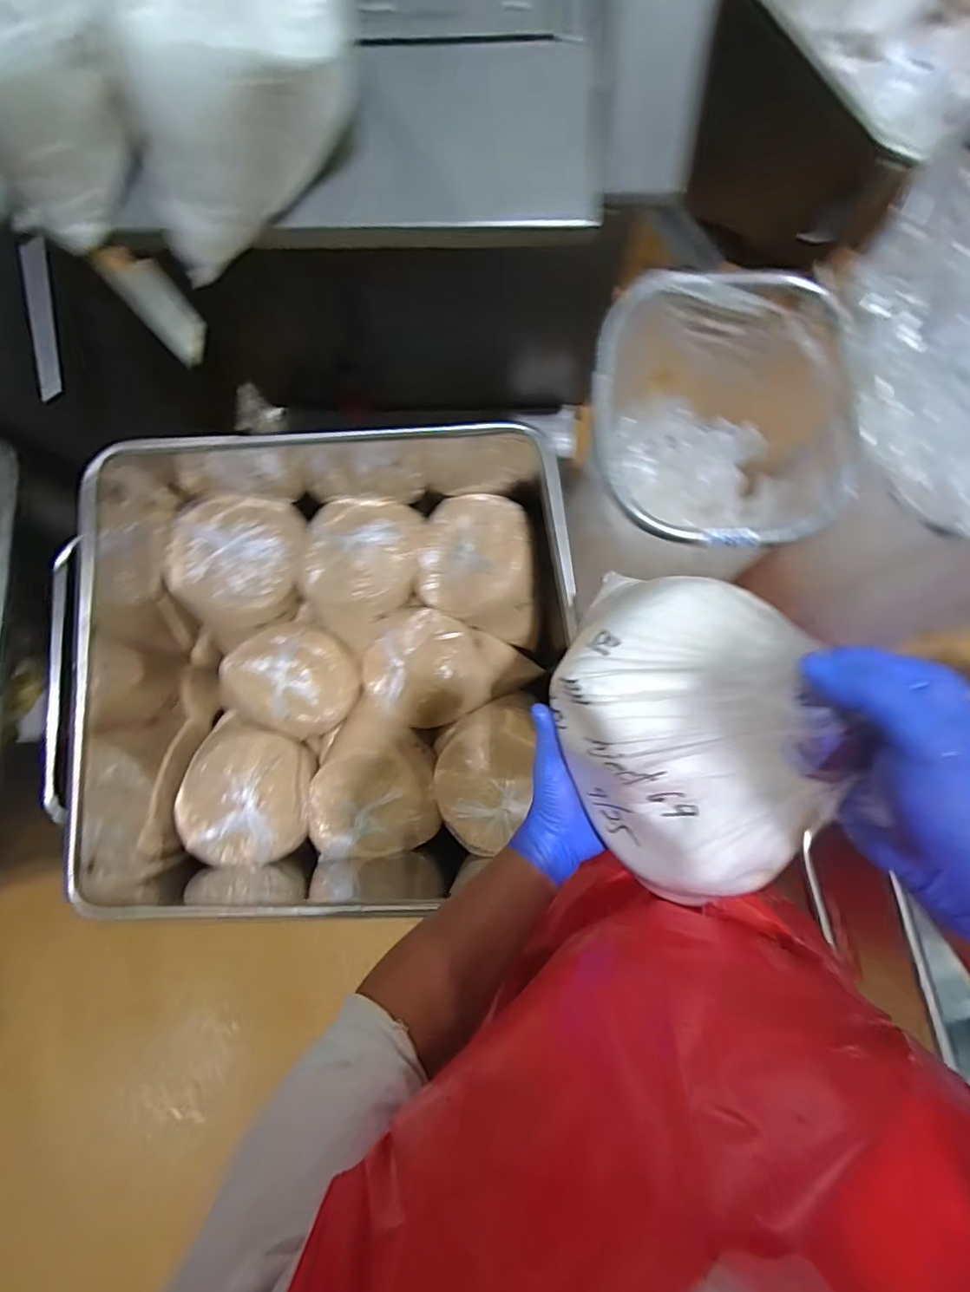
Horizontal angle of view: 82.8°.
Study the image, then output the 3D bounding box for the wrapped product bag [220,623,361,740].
[{"bbox_3d":[-0.362,0.057,1.037,0.229,0.109,0.197,21,84,4],"label":"wrapped product bag"}]

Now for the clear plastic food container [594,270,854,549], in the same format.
[{"bbox_3d":[0.287,-0.273,0.741,0.315,0.217,0.330,18,84,4],"label":"clear plastic food container"}]

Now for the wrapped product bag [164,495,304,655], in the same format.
[{"bbox_3d":[-0.443,-0.139,1.033,0.219,0.153,0.263,2,83,2],"label":"wrapped product bag"}]

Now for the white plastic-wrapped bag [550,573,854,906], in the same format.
[{"bbox_3d":[0.140,0.057,0.383,0.144,0.137,0.223,-21,83,-1],"label":"white plastic-wrapped bag"}]

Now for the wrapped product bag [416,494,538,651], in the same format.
[{"bbox_3d":[-0.004,-0.144,1.025,0.247,0.139,0.235,11,84,3],"label":"wrapped product bag"}]

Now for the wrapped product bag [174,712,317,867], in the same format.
[{"bbox_3d":[-0.422,0.254,0.987,0.222,0.109,0.245,3,83,2],"label":"wrapped product bag"}]

